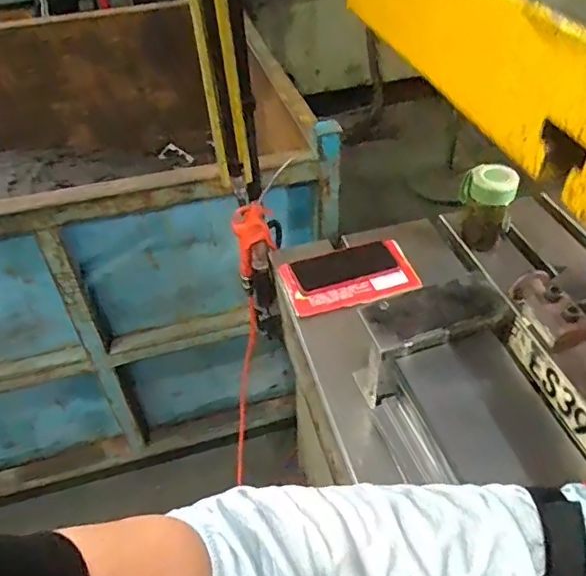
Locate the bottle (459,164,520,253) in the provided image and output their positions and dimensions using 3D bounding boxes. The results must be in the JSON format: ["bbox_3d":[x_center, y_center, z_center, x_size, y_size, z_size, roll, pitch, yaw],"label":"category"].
[{"bbox_3d":[0.300,-0.128,0.875,0.078,0.126,0.061,12,45,15],"label":"bottle"}]

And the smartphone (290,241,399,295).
[{"bbox_3d":[0.076,-0.034,0.862,0.150,0.013,0.076,-17,50,-5],"label":"smartphone"}]

